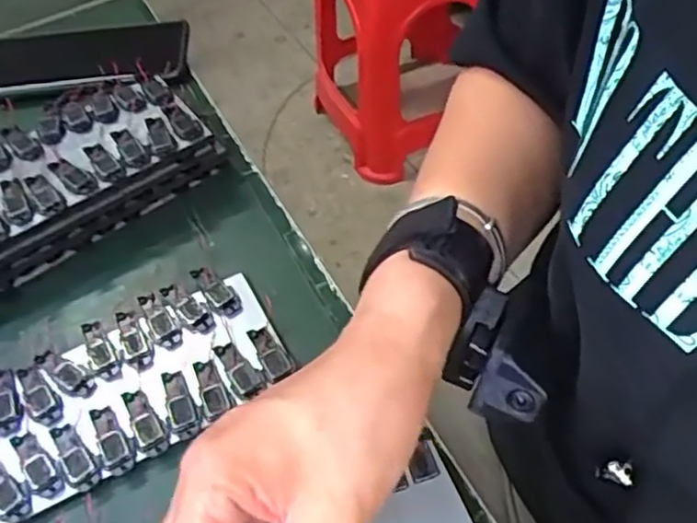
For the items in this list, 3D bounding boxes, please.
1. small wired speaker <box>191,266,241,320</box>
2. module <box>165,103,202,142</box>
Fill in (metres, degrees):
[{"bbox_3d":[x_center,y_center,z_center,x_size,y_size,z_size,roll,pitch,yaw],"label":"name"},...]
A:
[{"bbox_3d":[-0.077,0.016,0.380,0.014,0.004,0.042,-38,59,-19],"label":"small wired speaker"},{"bbox_3d":[-0.107,-0.090,0.421,0.014,0.005,0.039,-32,57,-15],"label":"module"}]

